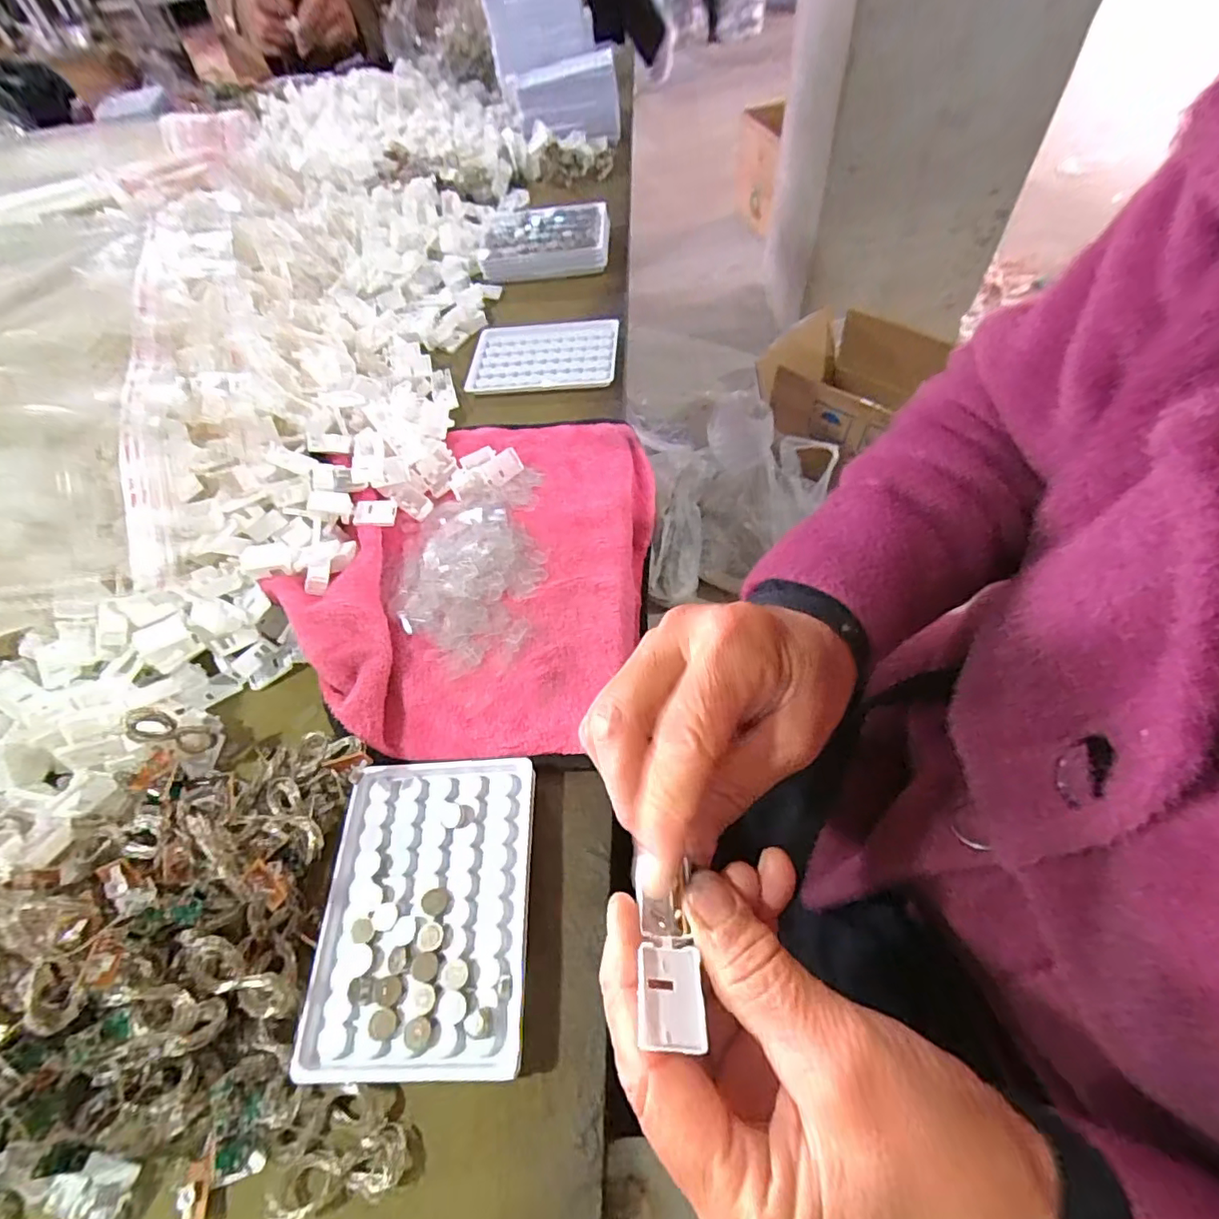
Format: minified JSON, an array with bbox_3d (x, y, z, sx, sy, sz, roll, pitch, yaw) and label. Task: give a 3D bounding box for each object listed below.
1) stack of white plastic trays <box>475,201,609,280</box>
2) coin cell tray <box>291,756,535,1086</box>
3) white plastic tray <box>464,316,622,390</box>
[{"bbox_3d":[-0.069,-0.388,0.601,0.134,0.034,0.106,-2,56,5],"label":"stack of white plastic trays"},{"bbox_3d":[-0.085,0.136,0.268,0.093,0.017,0.128,-4,56,4],"label":"coin cell tray"},{"bbox_3d":[-0.059,-0.228,0.512,0.129,0.012,0.089,-2,56,5],"label":"white plastic tray"}]

